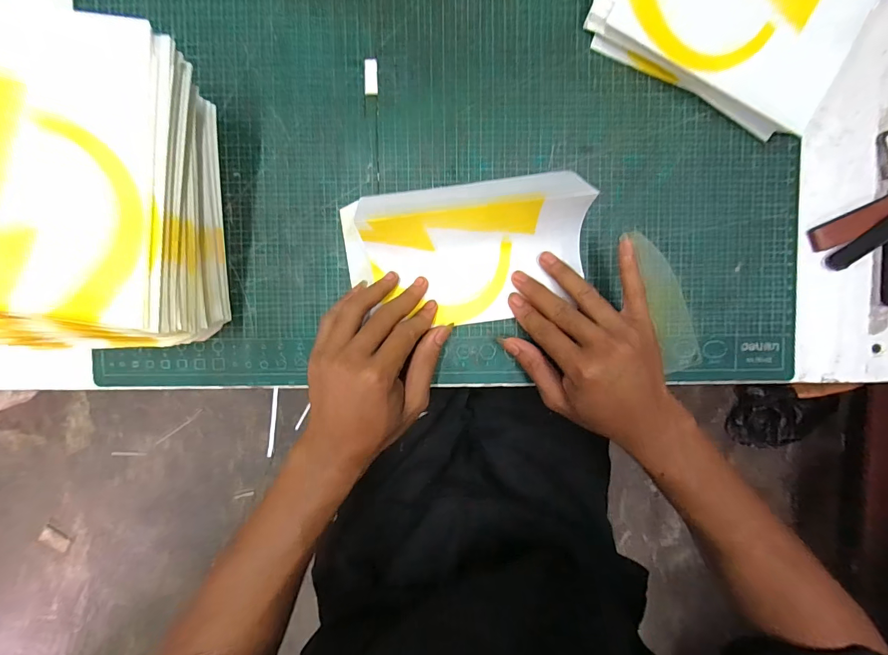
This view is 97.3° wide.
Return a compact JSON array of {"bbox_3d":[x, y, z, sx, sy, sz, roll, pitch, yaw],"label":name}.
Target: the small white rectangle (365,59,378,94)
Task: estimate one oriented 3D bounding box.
[{"bbox_3d":[-0.061,-0.208,0.324,0.011,0.004,0.029,0,93,-1],"label":"small white rectangle"}]

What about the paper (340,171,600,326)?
[{"bbox_3d":[0.018,-0.060,0.312,0.193,0.045,0.111,-8,93,-1],"label":"paper"}]

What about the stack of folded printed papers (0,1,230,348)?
[{"bbox_3d":[-0.235,-0.085,0.277,0.128,0.100,0.195,5,93,-2],"label":"stack of folded printed papers"}]

